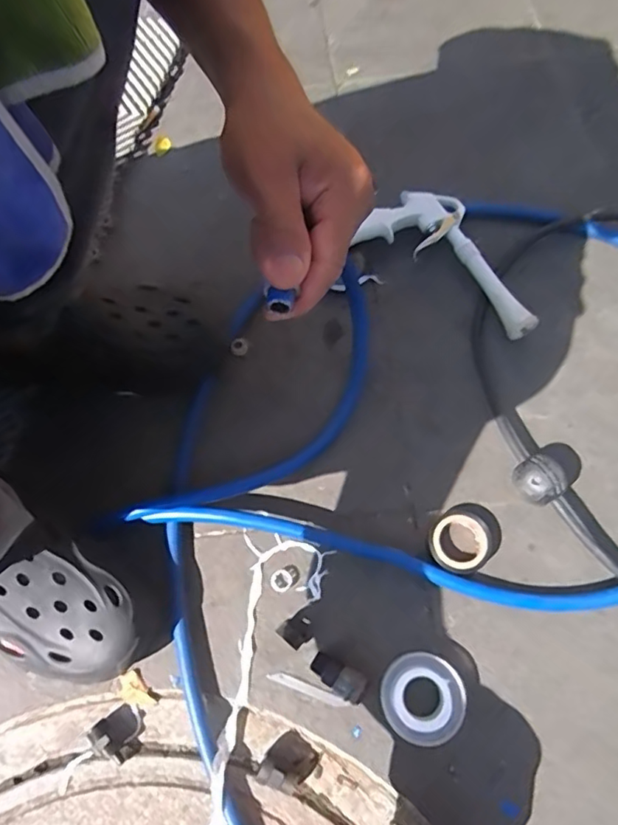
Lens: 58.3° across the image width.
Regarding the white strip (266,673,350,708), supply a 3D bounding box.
[{"bbox_3d":[-0.001,0.251,0.503,0.074,0.004,0.010,18,73,9],"label":"white strip"}]

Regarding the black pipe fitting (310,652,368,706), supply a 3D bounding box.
[{"bbox_3d":[0.025,0.236,0.490,0.051,0.024,0.024,26,74,11],"label":"black pipe fitting"}]

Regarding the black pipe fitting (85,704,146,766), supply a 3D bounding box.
[{"bbox_3d":[-0.168,0.286,0.493,0.040,0.024,0.039,-40,74,-11],"label":"black pipe fitting"}]

